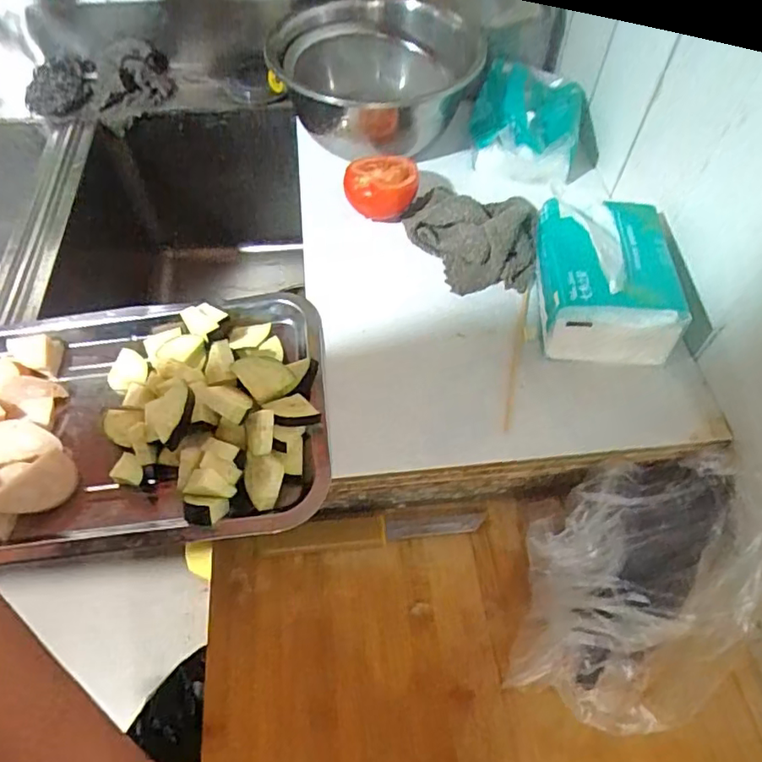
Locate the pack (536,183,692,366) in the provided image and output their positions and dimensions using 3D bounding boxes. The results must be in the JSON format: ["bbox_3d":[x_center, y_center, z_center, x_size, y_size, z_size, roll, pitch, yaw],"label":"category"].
[{"bbox_3d":[0.172,-0.084,0.441,0.096,0.078,0.121,4,56,2],"label":"pack"}]

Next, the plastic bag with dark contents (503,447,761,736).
[{"bbox_3d":[0.176,0.136,0.393,0.150,0.078,0.177,10,57,6],"label":"plastic bag with dark contents"}]

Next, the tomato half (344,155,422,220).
[{"bbox_3d":[0.003,-0.179,0.530,0.067,0.044,0.059,29,61,18],"label":"tomato half"}]

